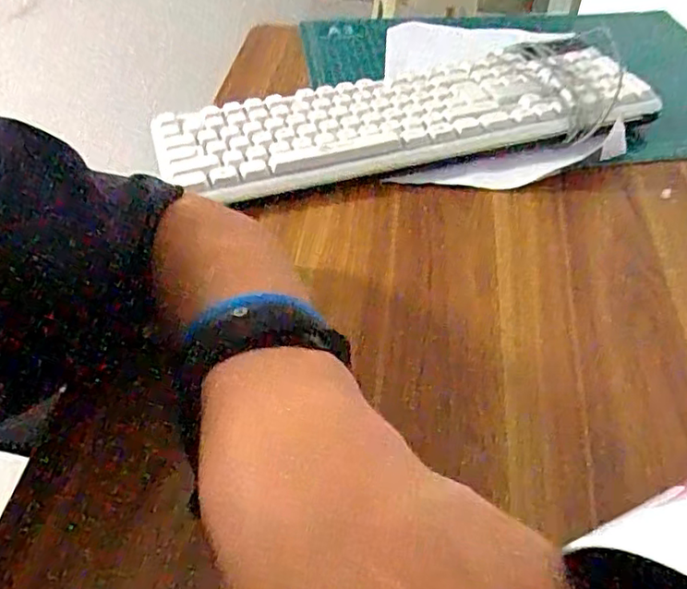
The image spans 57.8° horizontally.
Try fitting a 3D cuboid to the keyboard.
[{"bbox_3d":[0.056,-0.150,0.529,0.410,0.033,0.127,-14,49,-14],"label":"keyboard"}]

